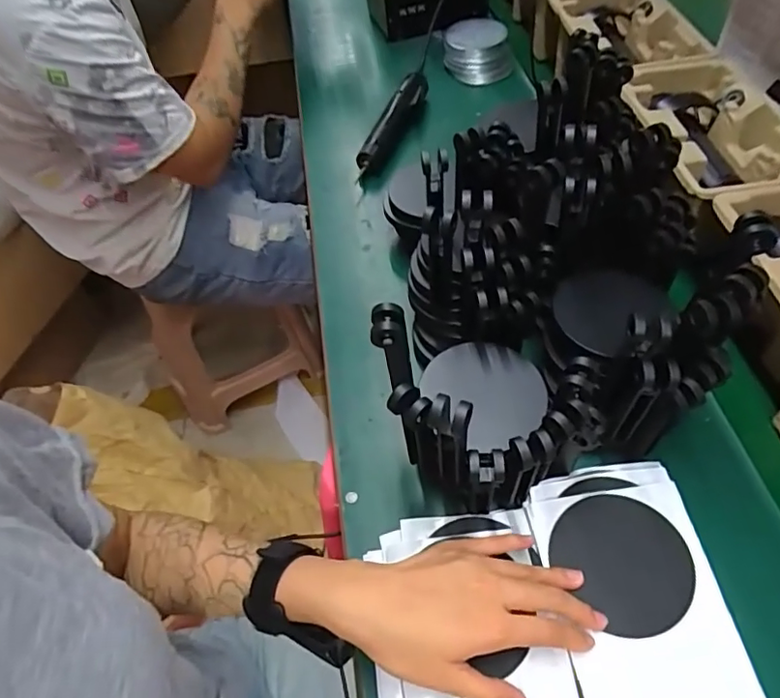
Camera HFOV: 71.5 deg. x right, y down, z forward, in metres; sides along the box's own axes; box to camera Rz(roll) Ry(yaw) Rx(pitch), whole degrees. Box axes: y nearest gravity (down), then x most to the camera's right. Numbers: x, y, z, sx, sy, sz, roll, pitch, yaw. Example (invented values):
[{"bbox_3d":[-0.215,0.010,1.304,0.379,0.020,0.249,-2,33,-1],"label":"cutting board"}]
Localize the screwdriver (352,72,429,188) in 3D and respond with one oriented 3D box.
[{"bbox_3d":[0.010,-0.320,0.761,0.032,0.033,0.231,17,60,15],"label":"screwdriver"}]

